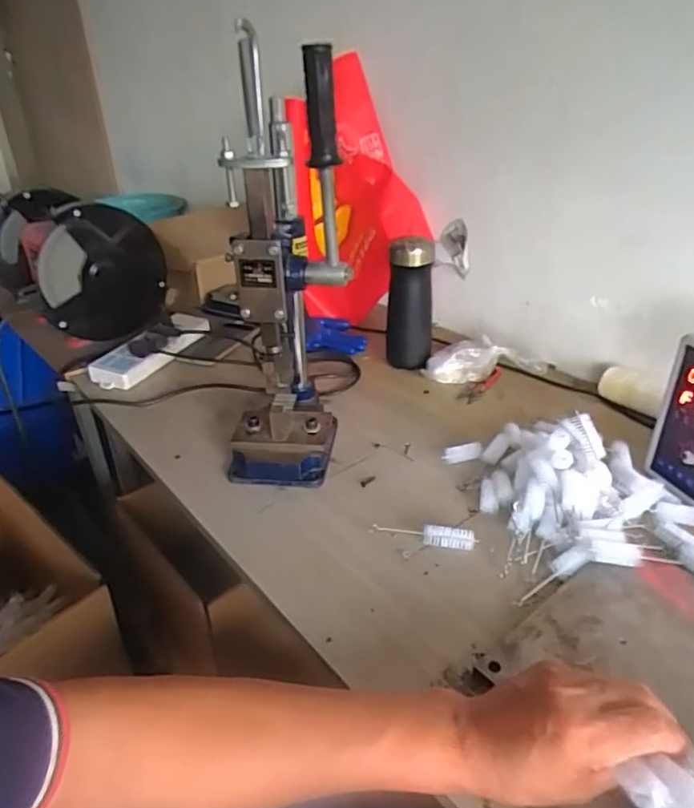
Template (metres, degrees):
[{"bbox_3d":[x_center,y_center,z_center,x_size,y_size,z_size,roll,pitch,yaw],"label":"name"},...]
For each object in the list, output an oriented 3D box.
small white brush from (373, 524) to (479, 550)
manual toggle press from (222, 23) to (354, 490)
[{"bbox_3d":[0.079,0.132,0.580,0.104,0.015,0.016,4,31,11],"label":"small white brush"},{"bbox_3d":[-0.080,-0.137,0.644,0.141,0.429,0.193,-5,30,-5],"label":"manual toggle press"}]

